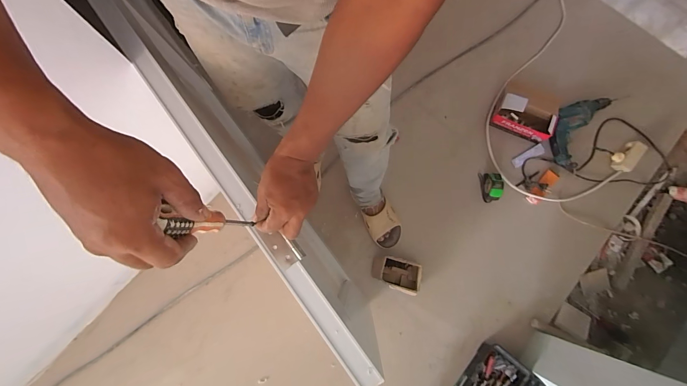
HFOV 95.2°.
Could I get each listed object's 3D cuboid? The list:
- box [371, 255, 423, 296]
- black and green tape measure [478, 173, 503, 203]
[{"bbox_3d":[0.168,0.260,1.017,0.155,0.078,0.097,16,78,3],"label":"box"},{"bbox_3d":[0.501,-0.023,1.064,0.057,0.073,0.103,6,78,1],"label":"black and green tape measure"}]

